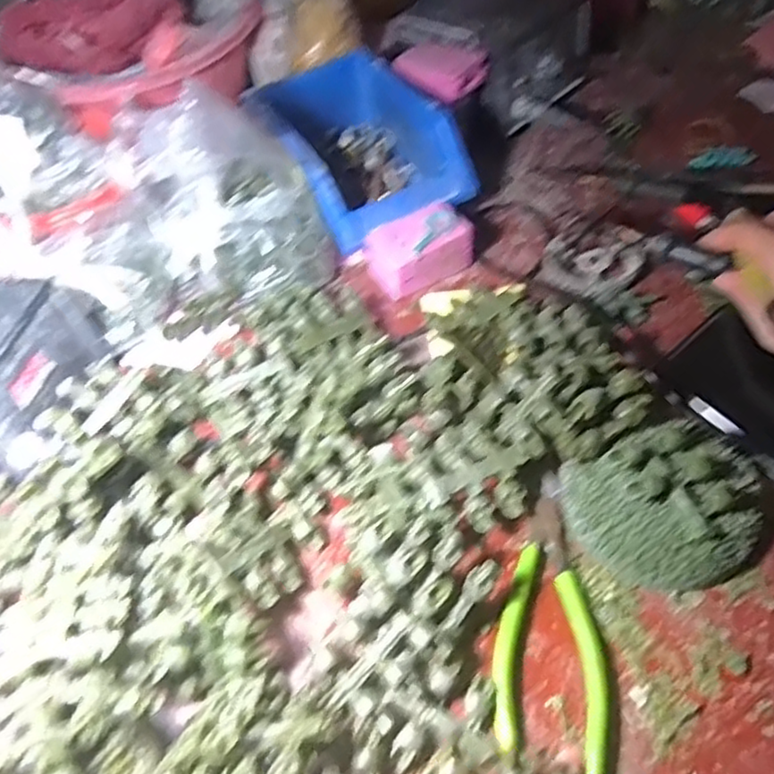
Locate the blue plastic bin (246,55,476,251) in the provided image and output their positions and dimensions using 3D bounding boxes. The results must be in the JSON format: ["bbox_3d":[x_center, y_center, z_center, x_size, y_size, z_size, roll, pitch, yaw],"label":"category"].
[{"bbox_3d":[-0.028,-0.202,0.564,0.128,0.073,0.188,-28,56,-14],"label":"blue plastic bin"}]

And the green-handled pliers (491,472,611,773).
[{"bbox_3d":[0.088,0.115,0.353,0.057,0.011,0.152,6,54,10],"label":"green-handled pliers"}]

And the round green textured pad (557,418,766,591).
[{"bbox_3d":[0.159,0.062,0.372,0.106,0.038,0.087,-24,55,-12],"label":"round green textured pad"}]

